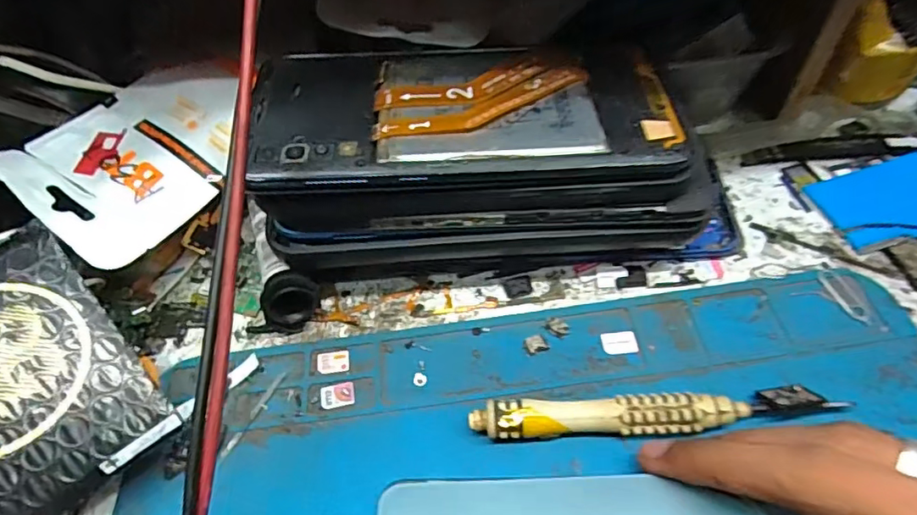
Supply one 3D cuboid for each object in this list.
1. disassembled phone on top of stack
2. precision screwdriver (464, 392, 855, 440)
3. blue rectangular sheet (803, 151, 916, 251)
[{"bbox_3d":[0.002,-0.055,0.202,0.150,0.010,0.075,-5,53,-2],"label":"disassembled phone on top of stack"},{"bbox_3d":[0.065,0.055,0.186,0.120,0.013,0.011,-4,53,3],"label":"precision screwdriver"},{"bbox_3d":[0.193,-0.027,0.241,0.061,0.004,0.039,-14,53,-5],"label":"blue rectangular sheet"}]

